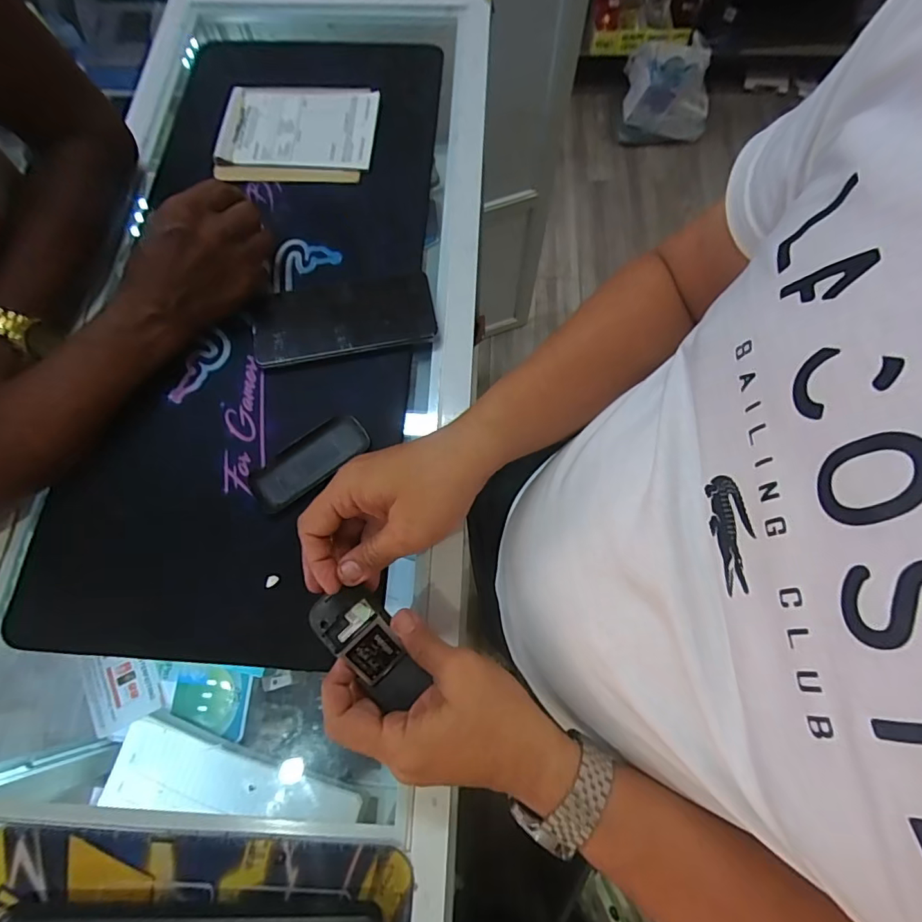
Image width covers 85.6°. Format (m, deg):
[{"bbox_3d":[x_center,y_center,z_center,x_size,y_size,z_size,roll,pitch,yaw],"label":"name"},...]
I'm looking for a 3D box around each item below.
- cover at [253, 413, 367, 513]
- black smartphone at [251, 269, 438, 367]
[{"bbox_3d":[-0.132,-0.001,0.429,0.103,0.006,0.046,-35,74,-11],"label":"cover"},{"bbox_3d":[-0.112,-0.139,0.474,0.168,0.014,0.078,-12,71,-3],"label":"black smartphone"}]

